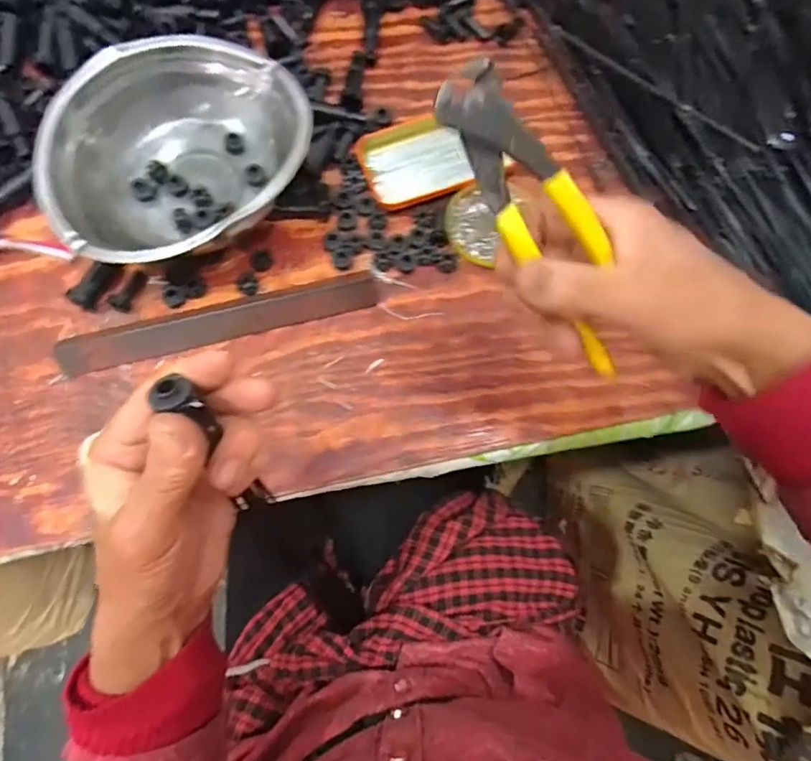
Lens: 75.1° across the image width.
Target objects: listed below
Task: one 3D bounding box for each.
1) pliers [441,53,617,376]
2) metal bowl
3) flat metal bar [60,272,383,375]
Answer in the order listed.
[{"bbox_3d":[0.067,-0.069,0.252,0.034,0.024,0.159,-40,113,-10],"label":"pliers"},{"bbox_3d":[-0.177,-0.180,0.441,0.191,0.081,0.189,0,75,0],"label":"metal bowl"},{"bbox_3d":[-0.154,-0.050,0.447,0.264,0.011,0.034,-14,75,-4],"label":"flat metal bar"}]

